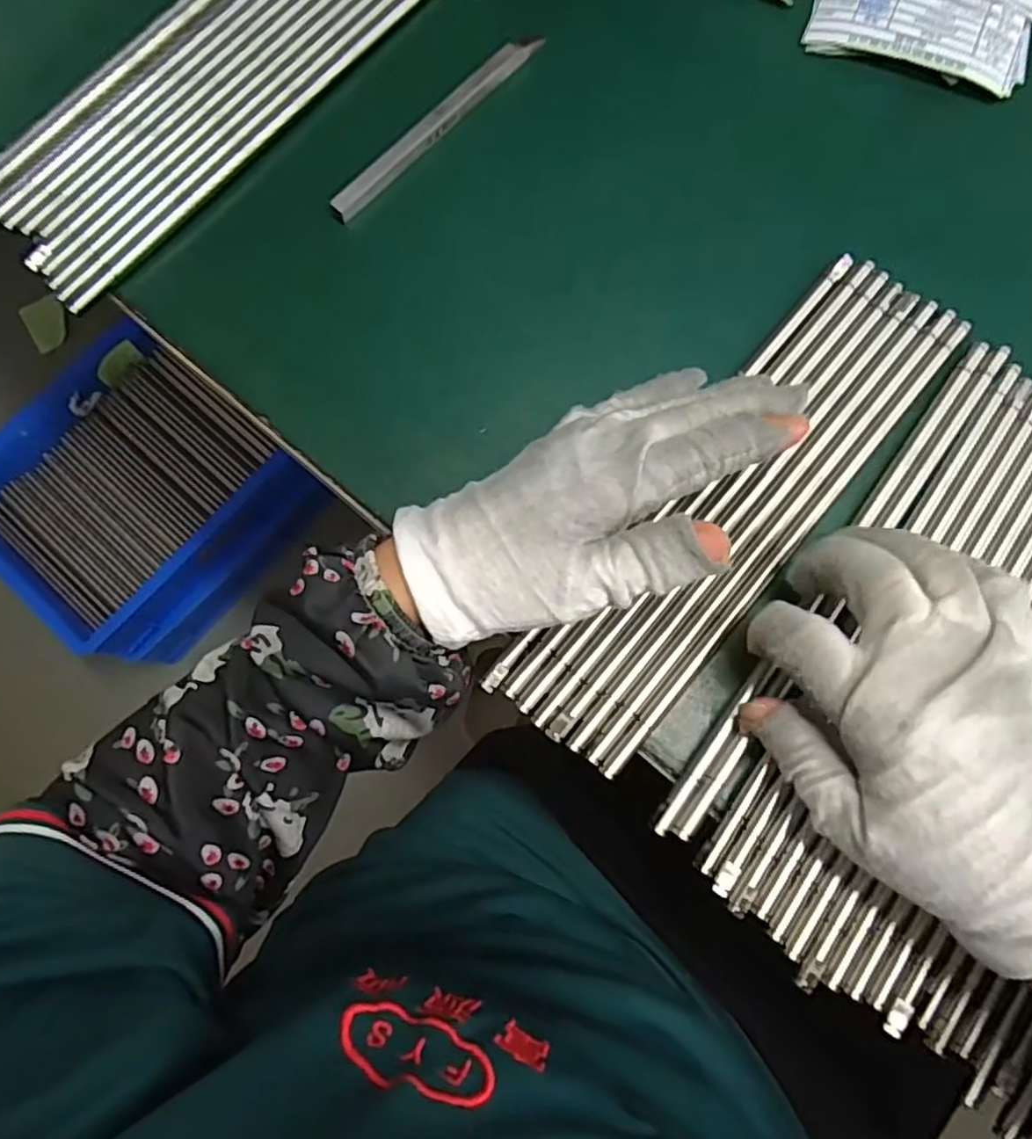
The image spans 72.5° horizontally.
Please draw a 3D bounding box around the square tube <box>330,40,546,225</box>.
[{"bbox_3d":[-0.038,-0.210,0.333,0.010,0.008,0.130,43,81,10],"label":"square tube"}]

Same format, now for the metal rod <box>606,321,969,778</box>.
[{"bbox_3d":[0.114,-0.012,0.284,0.007,0.006,0.239,39,81,10],"label":"metal rod"}]

